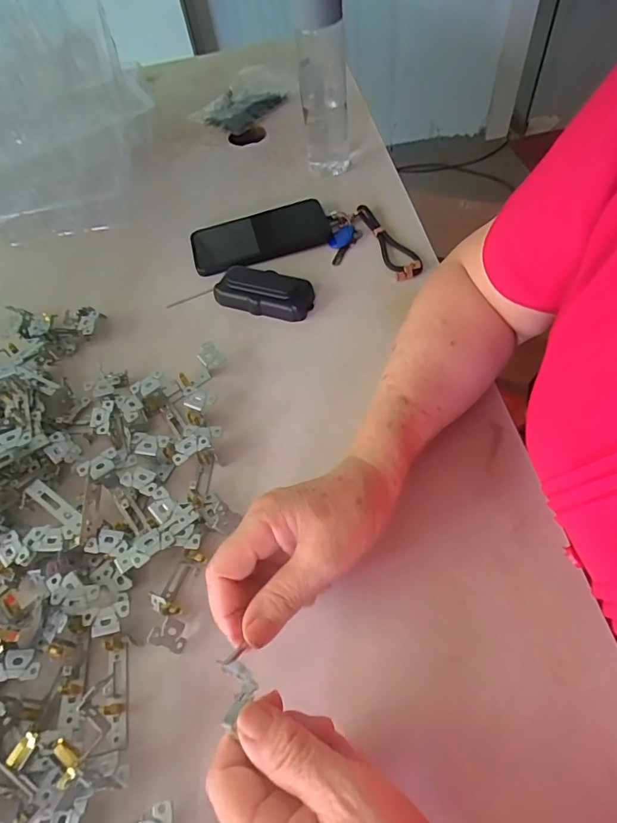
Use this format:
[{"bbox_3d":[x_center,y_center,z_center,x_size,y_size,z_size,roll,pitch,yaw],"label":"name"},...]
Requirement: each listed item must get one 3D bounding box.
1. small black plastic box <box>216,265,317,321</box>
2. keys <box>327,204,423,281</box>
[{"bbox_3d":[-0.047,-0.132,0.504,0.107,0.026,0.052,19,61,18],"label":"small black plastic box"},{"bbox_3d":[0.066,-0.190,0.532,0.076,0.020,0.136,-26,58,-10],"label":"keys"}]

